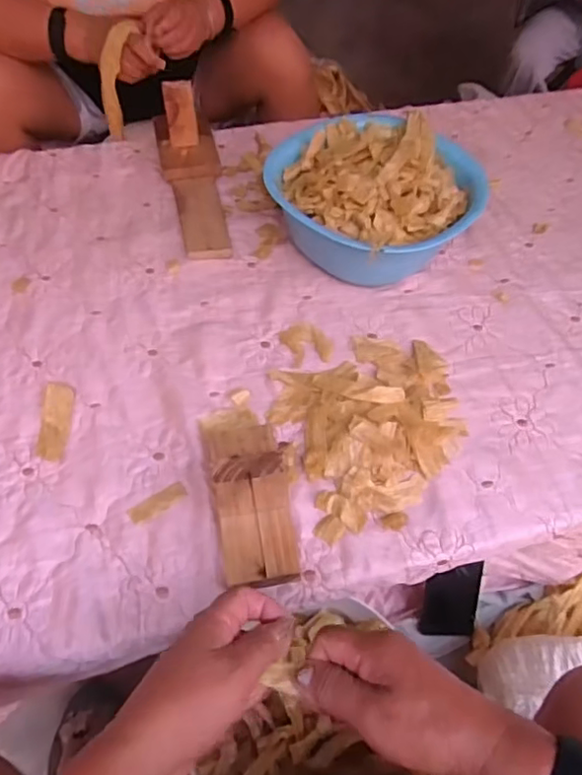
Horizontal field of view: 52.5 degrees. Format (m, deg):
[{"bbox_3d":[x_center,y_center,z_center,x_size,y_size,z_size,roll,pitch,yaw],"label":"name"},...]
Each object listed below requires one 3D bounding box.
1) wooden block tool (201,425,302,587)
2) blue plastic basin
[{"bbox_3d":[-0.038,0.095,0.560,0.070,0.098,0.167,-10,55,-9],"label":"wooden block tool"},{"bbox_3d":[0.101,-0.244,0.795,0.252,0.119,0.248,1,53,-2],"label":"blue plastic basin"}]

